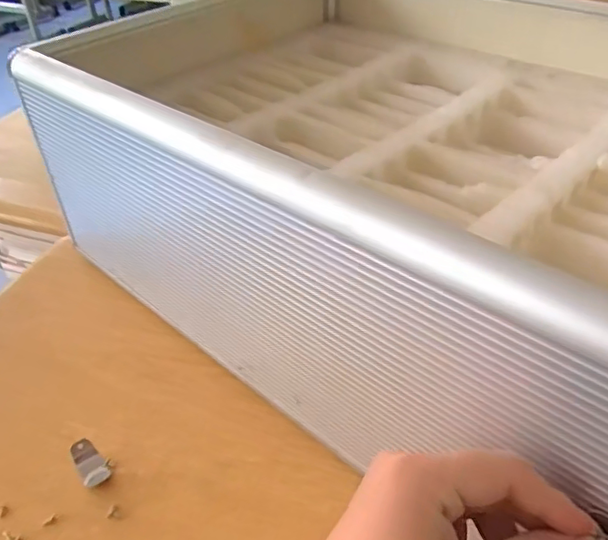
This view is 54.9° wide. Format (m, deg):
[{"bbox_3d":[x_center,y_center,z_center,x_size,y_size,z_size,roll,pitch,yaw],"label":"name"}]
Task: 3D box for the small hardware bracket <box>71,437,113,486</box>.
[{"bbox_3d":[-0.141,0.127,0.388,0.017,0.009,0.035,-27,45,-25],"label":"small hardware bracket"}]

